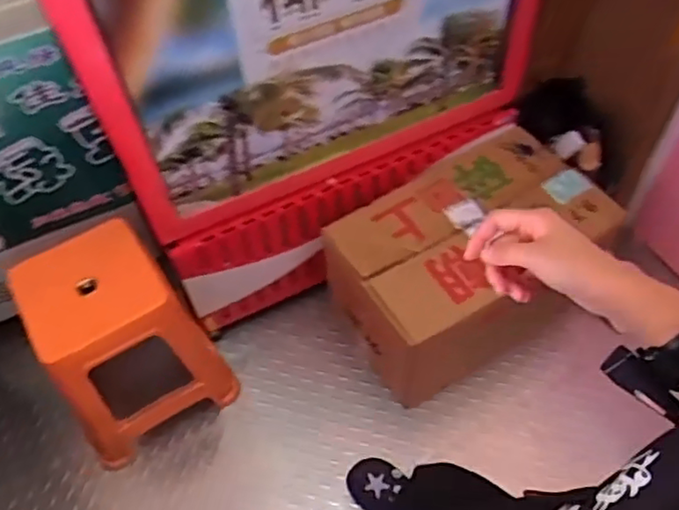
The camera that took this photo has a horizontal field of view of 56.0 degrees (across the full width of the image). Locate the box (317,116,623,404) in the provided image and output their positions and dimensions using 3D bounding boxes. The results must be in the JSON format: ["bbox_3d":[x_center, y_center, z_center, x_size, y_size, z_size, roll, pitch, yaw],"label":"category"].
[{"bbox_3d":[0.316,0.011,1.606,0.619,0.350,0.404,-28,60,-16],"label":"box"}]

